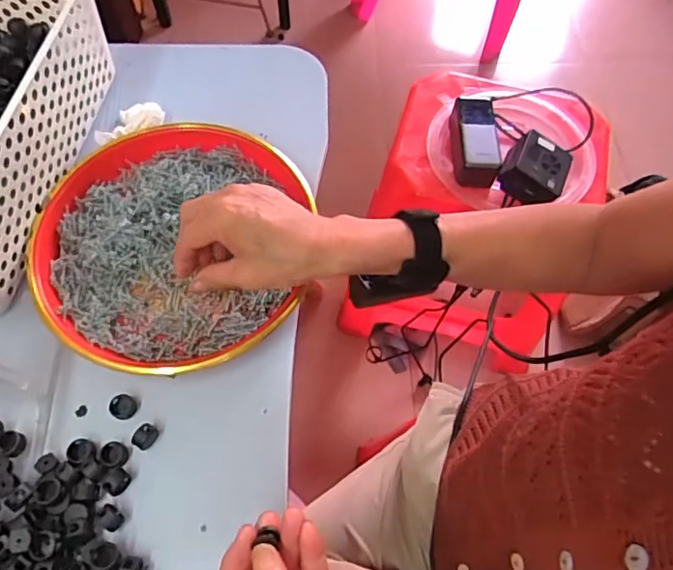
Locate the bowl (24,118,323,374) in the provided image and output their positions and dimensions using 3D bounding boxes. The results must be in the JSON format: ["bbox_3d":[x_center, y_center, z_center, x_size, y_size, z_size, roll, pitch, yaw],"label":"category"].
[{"bbox_3d":[-0.132,-0.035,0.436,0.204,0.029,0.214,1,62,-2],"label":"bowl"}]

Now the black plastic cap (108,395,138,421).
[{"bbox_3d":[-0.154,0.088,0.393,0.019,0.006,0.018,1,64,-1],"label":"black plastic cap"}]

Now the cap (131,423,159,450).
[{"bbox_3d":[-0.134,0.106,0.381,0.012,0.011,0.017,30,67,13],"label":"cap"}]

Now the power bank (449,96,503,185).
[{"bbox_3d":[0.195,-0.207,0.780,0.058,0.049,0.131,2,64,0],"label":"power bank"}]

